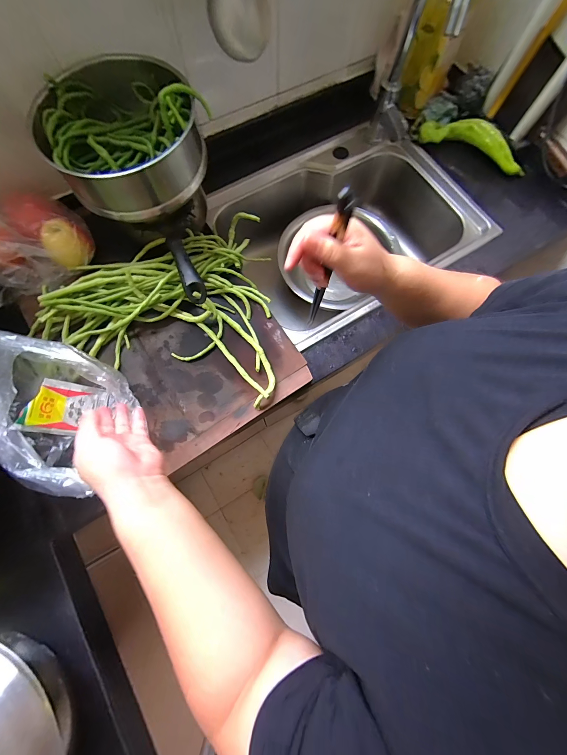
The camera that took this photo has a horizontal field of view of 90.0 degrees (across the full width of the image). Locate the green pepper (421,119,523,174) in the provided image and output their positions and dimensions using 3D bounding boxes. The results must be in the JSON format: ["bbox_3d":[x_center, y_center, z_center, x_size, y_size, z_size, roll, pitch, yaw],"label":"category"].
[{"bbox_3d":[0.453,-0.559,0.667,0.253,0.046,0.059,25,76,6],"label":"green pepper"}]

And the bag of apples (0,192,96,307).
[{"bbox_3d":[-0.477,-0.237,0.476,0.231,0.162,0.162,-39,79,-10],"label":"bag of apples"}]

